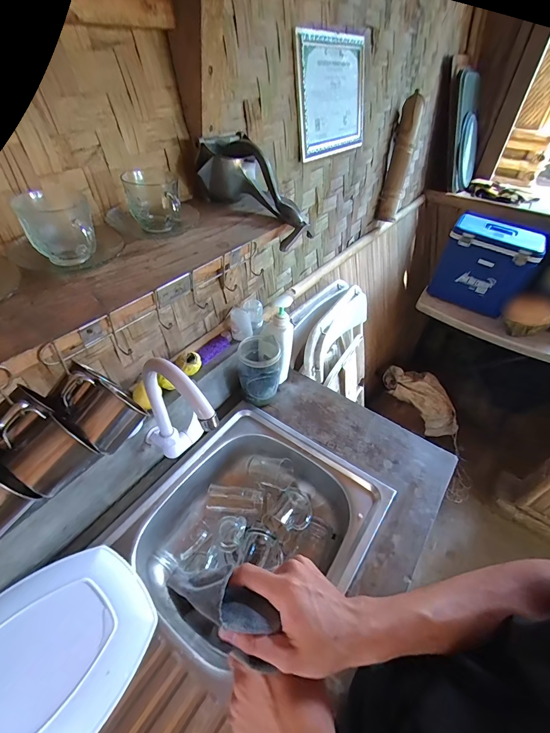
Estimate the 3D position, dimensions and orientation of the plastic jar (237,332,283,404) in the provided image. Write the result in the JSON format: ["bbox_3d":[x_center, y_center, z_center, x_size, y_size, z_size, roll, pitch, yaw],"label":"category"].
[{"bbox_3d":[-0.038,0.004,0.817,0.096,0.135,0.111,-1,45,-4],"label":"plastic jar"}]

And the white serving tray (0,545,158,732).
[{"bbox_3d":[-0.351,0.424,0.461,0.335,0.043,0.240,-31,54,-29],"label":"white serving tray"}]

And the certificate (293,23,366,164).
[{"bbox_3d":[0.170,-0.756,0.940,0.025,0.261,0.386,17,43,31],"label":"certificate"}]

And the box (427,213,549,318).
[{"bbox_3d":[0.965,-0.465,1.555,0.360,0.334,0.259,26,49,21],"label":"box"}]

